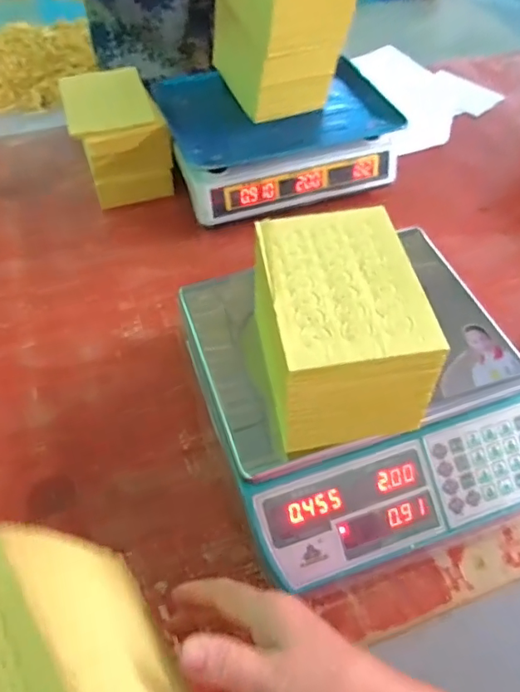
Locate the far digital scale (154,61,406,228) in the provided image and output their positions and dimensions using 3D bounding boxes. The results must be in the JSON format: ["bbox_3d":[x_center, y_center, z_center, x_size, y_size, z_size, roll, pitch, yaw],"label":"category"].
[{"bbox_3d":[0.025,-0.328,0.760,0.326,0.089,0.240,-16,57,-11],"label":"far digital scale"}]

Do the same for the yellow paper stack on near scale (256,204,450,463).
[{"bbox_3d":[0.060,-0.017,0.427,0.130,0.100,0.179,-7,56,-6],"label":"yellow paper stack on near scale"}]

